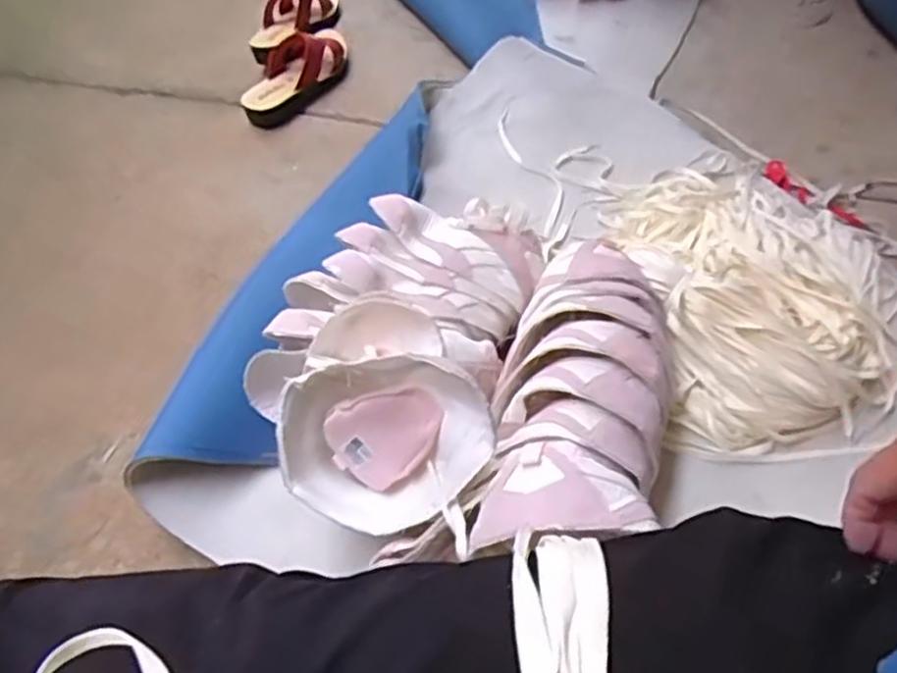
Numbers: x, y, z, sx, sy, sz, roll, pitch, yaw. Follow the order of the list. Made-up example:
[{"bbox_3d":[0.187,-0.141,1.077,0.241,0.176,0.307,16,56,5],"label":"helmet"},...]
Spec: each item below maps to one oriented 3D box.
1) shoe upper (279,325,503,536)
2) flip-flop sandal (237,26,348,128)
[{"bbox_3d":[-0.056,0.080,0.617,0.188,0.160,0.107,3,53,6],"label":"shoe upper"},{"bbox_3d":[-0.234,-0.404,1.155,0.097,0.065,0.225,31,59,20],"label":"flip-flop sandal"}]

